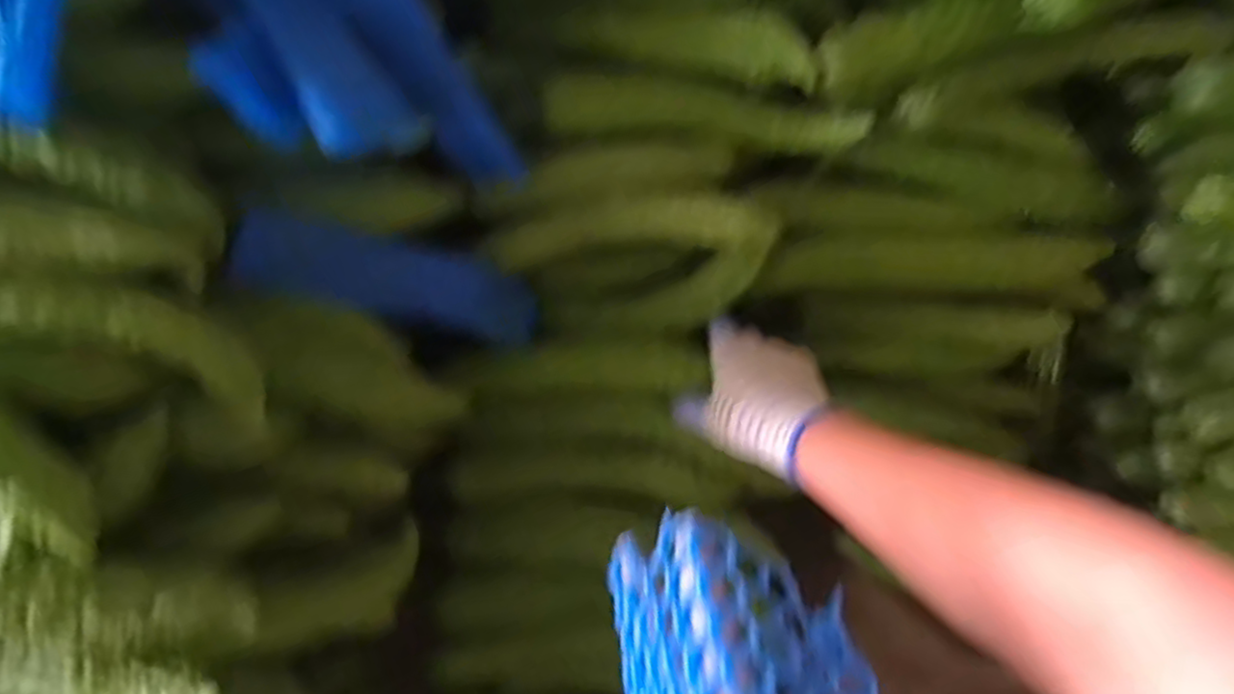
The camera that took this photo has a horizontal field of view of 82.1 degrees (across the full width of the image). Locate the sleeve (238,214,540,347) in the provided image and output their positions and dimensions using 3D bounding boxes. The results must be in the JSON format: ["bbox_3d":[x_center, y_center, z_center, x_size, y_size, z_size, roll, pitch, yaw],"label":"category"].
[{"bbox_3d":[-0.153,-0.049,0.515,0.223,0.022,0.054,13,57,-39],"label":"sleeve"}]

